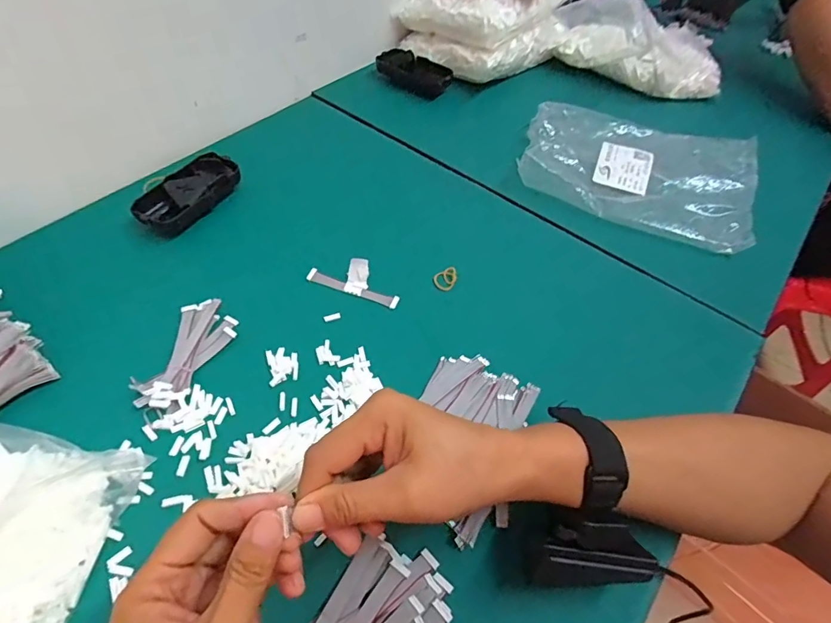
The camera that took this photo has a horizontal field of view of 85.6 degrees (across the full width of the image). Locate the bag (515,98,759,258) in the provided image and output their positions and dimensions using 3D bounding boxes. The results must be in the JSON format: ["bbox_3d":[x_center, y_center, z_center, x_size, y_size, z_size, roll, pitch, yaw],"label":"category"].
[{"bbox_3d":[0.255,-0.169,0.519,0.247,0.030,0.187,24,56,12],"label":"bag"}]

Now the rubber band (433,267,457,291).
[{"bbox_3d":[0.028,-0.032,0.425,0.020,0.008,0.025,10,54,3],"label":"rubber band"}]

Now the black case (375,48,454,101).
[{"bbox_3d":[-0.004,-0.333,0.629,0.108,0.037,0.032,32,58,19],"label":"black case"}]

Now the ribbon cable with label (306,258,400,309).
[{"bbox_3d":[-0.054,-0.032,0.415,0.087,0.006,0.033,19,86,10],"label":"ribbon cable with label"}]

